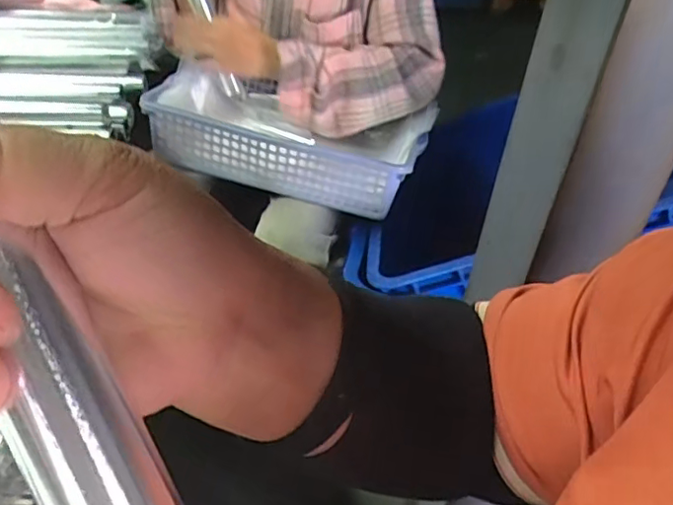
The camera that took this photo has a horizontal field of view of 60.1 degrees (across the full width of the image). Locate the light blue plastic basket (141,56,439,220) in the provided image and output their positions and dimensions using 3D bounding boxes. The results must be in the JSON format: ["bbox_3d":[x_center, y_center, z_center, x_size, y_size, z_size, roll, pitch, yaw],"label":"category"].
[{"bbox_3d":[-0.053,-0.180,0.850,0.363,0.108,0.235,12,38,10],"label":"light blue plastic basket"}]

